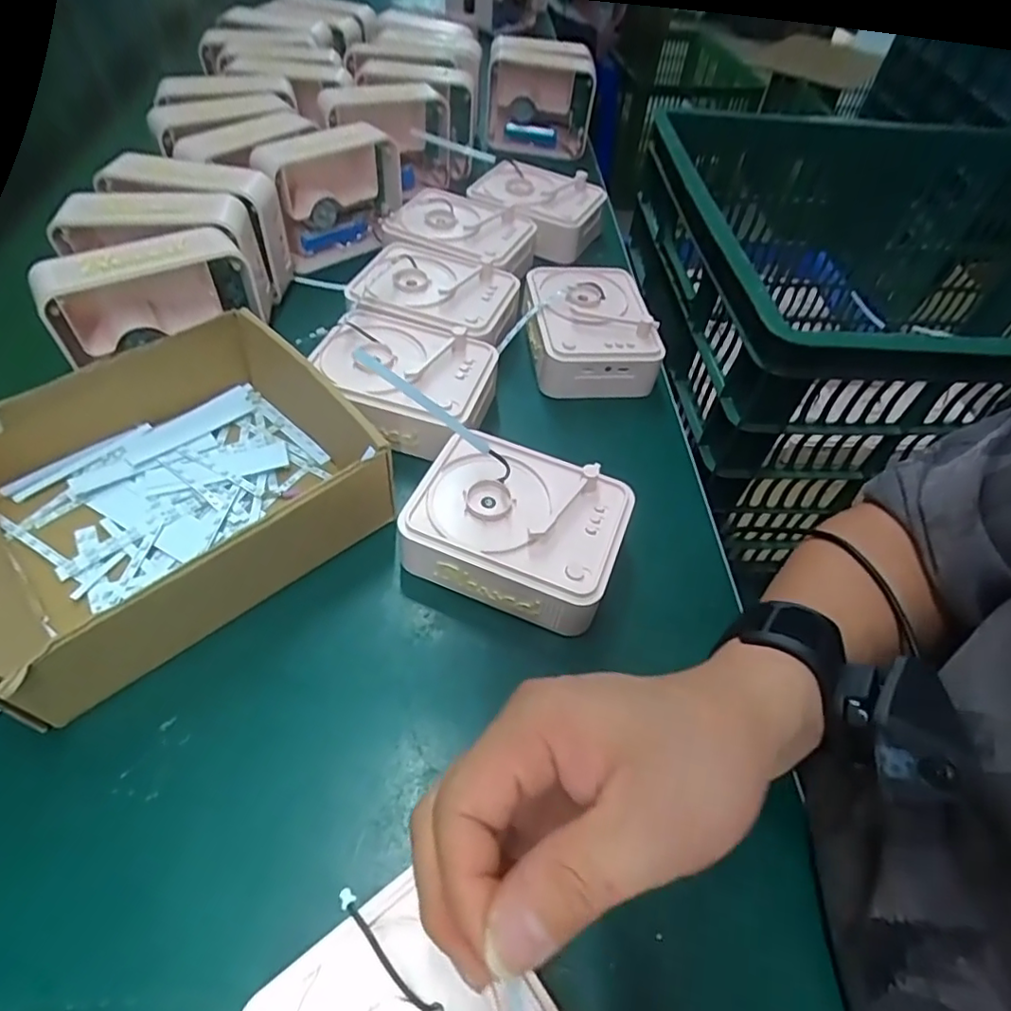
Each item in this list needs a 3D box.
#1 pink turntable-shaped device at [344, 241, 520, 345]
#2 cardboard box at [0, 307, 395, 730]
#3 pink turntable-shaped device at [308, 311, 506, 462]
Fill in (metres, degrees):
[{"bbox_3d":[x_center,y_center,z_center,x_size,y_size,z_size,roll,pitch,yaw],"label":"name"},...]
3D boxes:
[{"bbox_3d":[-0.063,-0.178,0.503,0.134,0.053,0.102,18,54,8],"label":"pink turntable-shaped device"},{"bbox_3d":[-0.208,-0.016,0.353,0.190,0.072,0.217,40,59,22],"label":"cardboard box"},{"bbox_3d":[-0.074,-0.093,0.436,0.125,0.045,0.101,22,54,10],"label":"pink turntable-shaped device"}]

